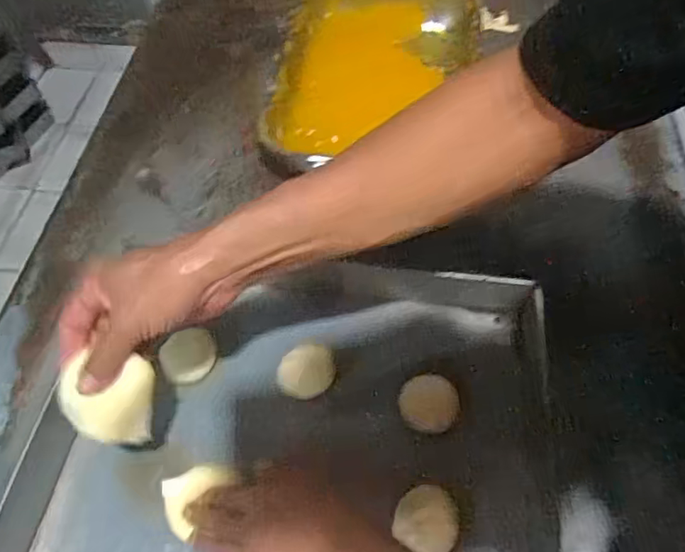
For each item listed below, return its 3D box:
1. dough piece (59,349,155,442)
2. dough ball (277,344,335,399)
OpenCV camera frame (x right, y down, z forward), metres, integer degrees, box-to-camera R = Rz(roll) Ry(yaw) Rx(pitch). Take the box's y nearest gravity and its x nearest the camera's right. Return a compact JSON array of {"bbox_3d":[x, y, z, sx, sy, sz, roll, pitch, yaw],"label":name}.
[{"bbox_3d":[-0.172,0.093,0.394,0.061,0.068,0.023,-1,14,-36],"label":"dough piece"},{"bbox_3d":[-0.036,0.099,0.543,0.054,0.027,0.051,-1,58,2],"label":"dough ball"}]

